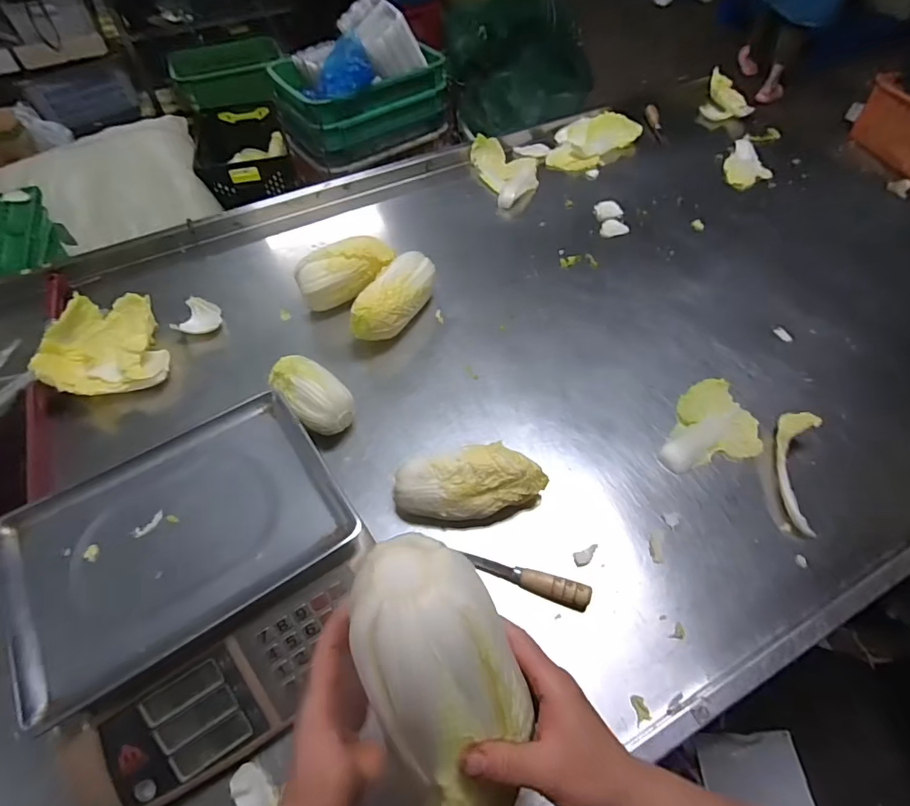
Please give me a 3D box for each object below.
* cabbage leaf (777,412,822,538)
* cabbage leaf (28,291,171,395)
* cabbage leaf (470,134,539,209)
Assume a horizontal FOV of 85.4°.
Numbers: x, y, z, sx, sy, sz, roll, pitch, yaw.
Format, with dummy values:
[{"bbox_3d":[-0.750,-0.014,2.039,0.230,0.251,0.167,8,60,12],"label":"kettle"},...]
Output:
[{"bbox_3d":[0.467,0.092,0.672,0.039,0.056,0.169,14,58,10],"label":"cabbage leaf"},{"bbox_3d":[-0.563,-0.097,0.807,0.172,0.077,0.208,-9,57,-5],"label":"cabbage leaf"},{"bbox_3d":[0.127,-0.529,1.119,0.138,0.042,0.240,-18,58,-11],"label":"cabbage leaf"}]

